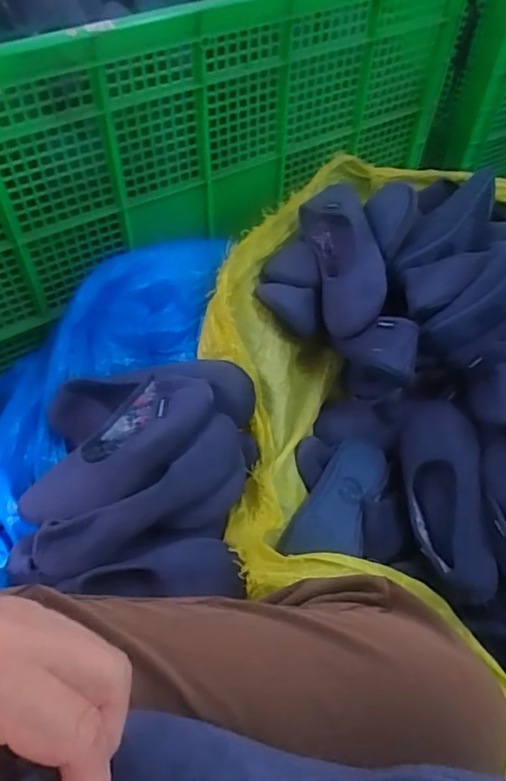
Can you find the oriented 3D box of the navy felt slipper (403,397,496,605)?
[{"bbox_3d":[0.251,0.134,0.731,0.094,0.048,0.264,-4,66,-3],"label":"navy felt slipper"}]

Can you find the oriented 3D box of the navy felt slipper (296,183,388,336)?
[{"bbox_3d":[0.129,-0.197,0.815,0.080,0.084,0.241,-8,70,-7],"label":"navy felt slipper"}]

